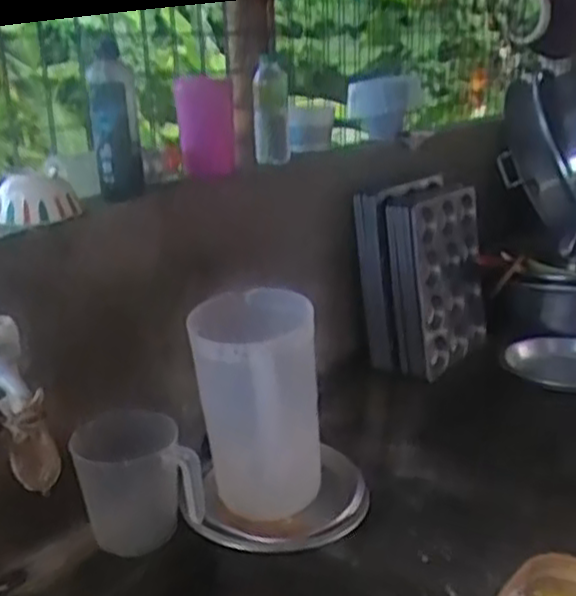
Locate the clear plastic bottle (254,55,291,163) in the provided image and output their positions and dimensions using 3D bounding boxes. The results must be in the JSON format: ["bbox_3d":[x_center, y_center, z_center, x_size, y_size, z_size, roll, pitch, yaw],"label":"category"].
[{"bbox_3d":[-0.027,-0.305,1.239,0.057,0.160,0.047,-2,18,-1],"label":"clear plastic bottle"}]

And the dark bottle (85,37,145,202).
[{"bbox_3d":[-0.217,-0.221,0.958,0.058,0.189,0.061,-6,19,-14],"label":"dark bottle"}]

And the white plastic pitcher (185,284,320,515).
[{"bbox_3d":[-0.038,0.144,0.932,0.147,0.264,0.160,-1,18,1],"label":"white plastic pitcher"}]

